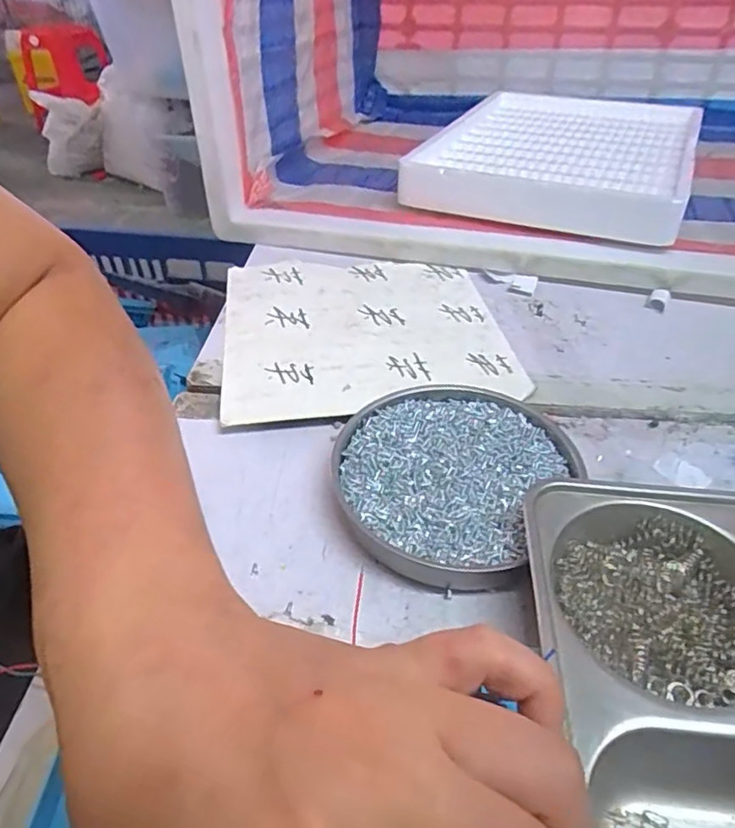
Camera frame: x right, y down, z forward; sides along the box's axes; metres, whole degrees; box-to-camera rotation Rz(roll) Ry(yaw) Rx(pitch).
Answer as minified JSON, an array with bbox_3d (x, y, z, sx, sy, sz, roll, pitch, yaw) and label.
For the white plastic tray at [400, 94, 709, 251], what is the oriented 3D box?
[{"bbox_3d":[0.209,-0.285,0.646,0.252,0.035,0.350,17,44,19],"label":"white plastic tray"}]

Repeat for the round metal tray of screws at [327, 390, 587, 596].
[{"bbox_3d":[0.042,0.034,0.343,0.122,0.019,0.133,0,41,0],"label":"round metal tray of screws"}]

